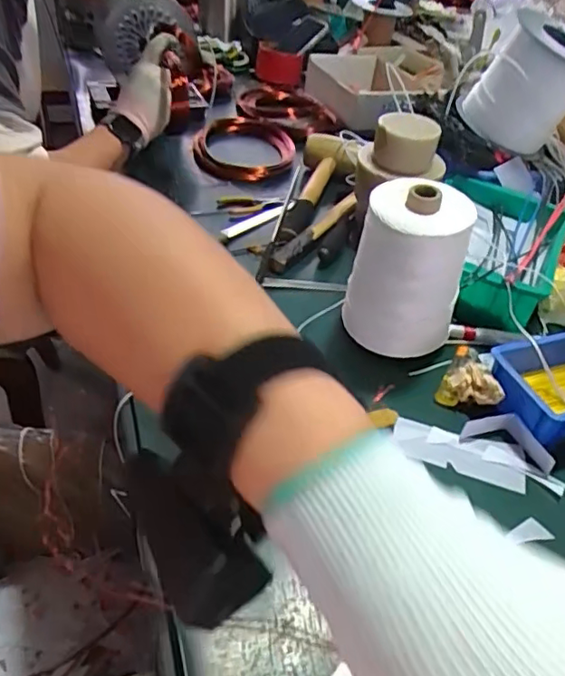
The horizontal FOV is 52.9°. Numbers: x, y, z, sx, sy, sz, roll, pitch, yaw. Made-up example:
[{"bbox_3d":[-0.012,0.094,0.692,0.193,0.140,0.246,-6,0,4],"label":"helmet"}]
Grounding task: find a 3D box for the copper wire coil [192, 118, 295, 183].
[{"bbox_3d":[-0.067,-0.331,0.981,0.168,0.032,0.228,2,41,-6],"label":"copper wire coil"}]

